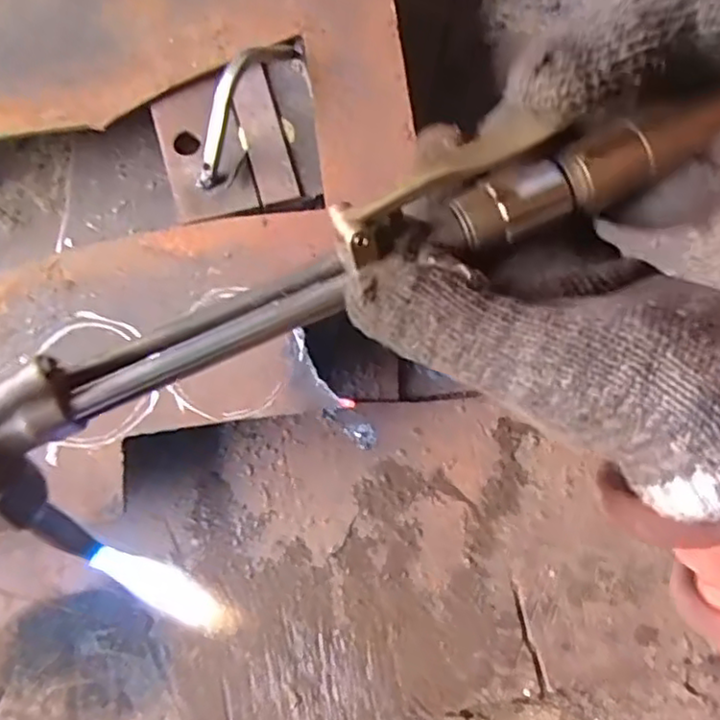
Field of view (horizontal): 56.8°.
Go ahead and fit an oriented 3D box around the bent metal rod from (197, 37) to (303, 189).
[{"bbox_3d":[-0.089,-0.198,0.494,0.024,0.049,0.137,29,79,8],"label":"bent metal rod"}]

